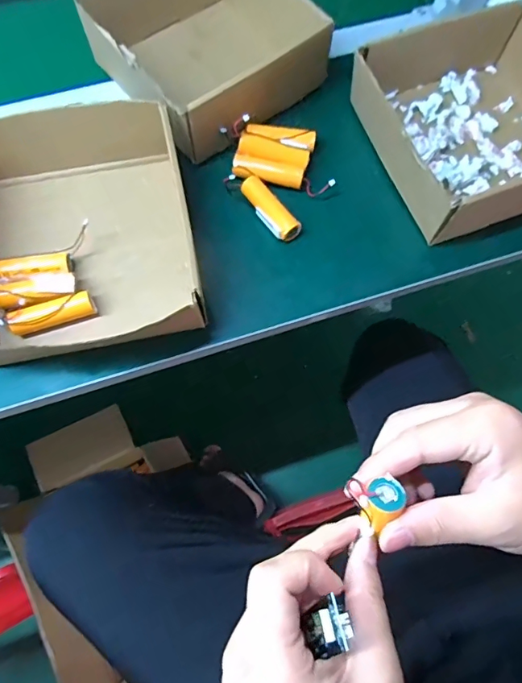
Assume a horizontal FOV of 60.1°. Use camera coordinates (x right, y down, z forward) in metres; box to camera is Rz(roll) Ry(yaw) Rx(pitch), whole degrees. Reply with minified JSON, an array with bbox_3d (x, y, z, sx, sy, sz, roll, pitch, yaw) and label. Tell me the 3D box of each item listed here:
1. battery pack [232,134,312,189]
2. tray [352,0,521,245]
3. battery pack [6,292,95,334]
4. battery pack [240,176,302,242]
[{"bbox_3d":[0.010,-0.179,0.453,0.070,0.018,0.043,16,71,4],"label":"battery pack"},{"bbox_3d":[0.212,-0.217,0.447,0.196,0.067,0.198,-19,72,-7],"label":"tray"},{"bbox_3d":[-0.183,-0.023,0.400,0.069,0.023,0.021,-17,72,-7],"label":"battery pack"},{"bbox_3d":[0.008,-0.129,0.442,0.025,0.020,0.076,-32,74,-11],"label":"battery pack"}]

